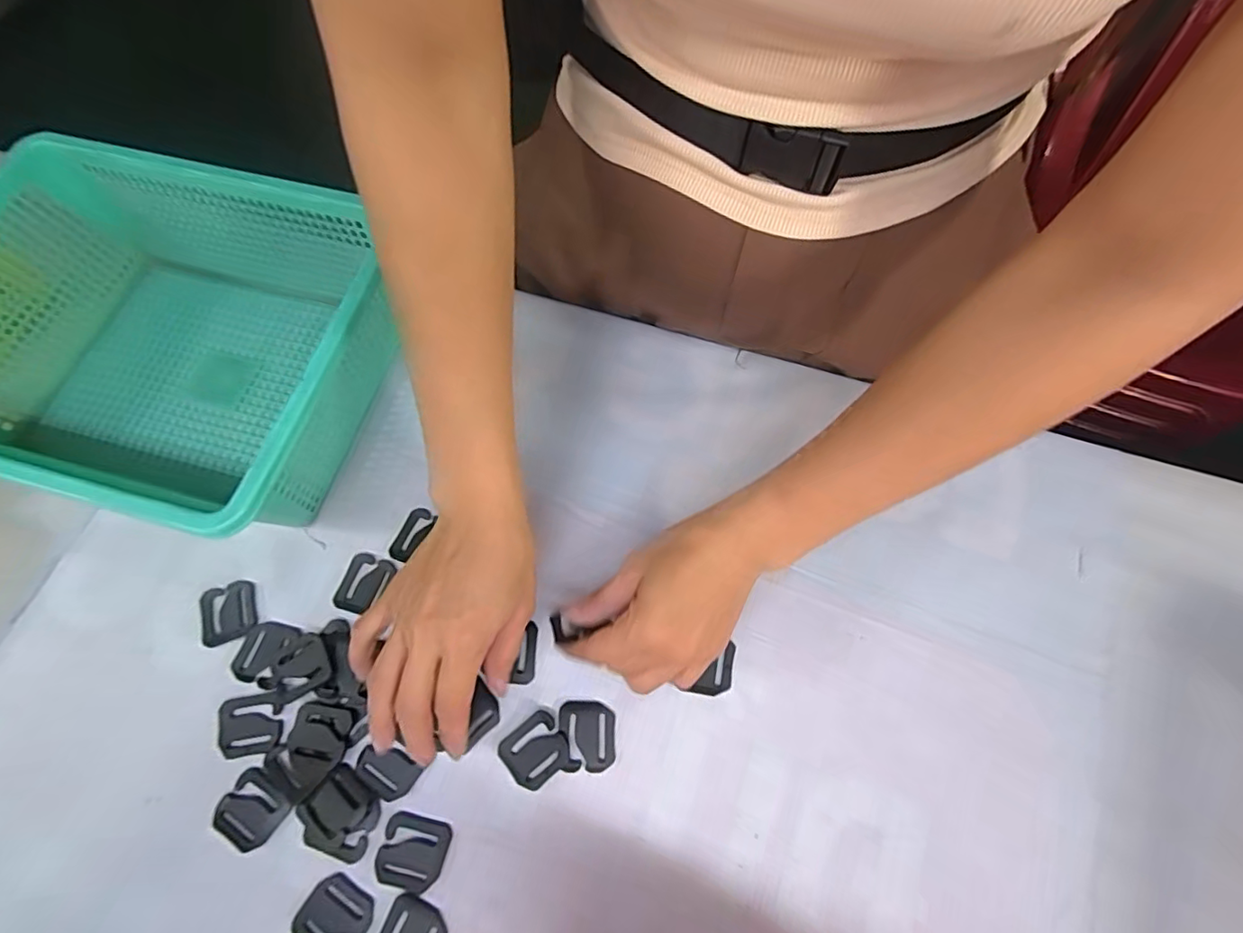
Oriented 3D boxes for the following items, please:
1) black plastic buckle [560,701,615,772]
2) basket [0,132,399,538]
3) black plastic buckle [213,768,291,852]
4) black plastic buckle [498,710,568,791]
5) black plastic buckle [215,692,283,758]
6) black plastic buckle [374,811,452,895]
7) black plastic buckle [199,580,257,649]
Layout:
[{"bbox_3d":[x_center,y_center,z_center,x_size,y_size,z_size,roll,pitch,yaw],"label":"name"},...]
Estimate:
[{"bbox_3d":[-0.021,0.166,0.336,0.035,0.005,0.038,1,68,1],"label":"black plastic buckle"},{"bbox_3d":[-0.319,-0.085,0.391,0.300,0.103,0.237,14,69,6],"label":"basket"},{"bbox_3d":[-0.222,0.204,0.327,0.037,0.010,0.039,33,72,13],"label":"black plastic buckle"},{"bbox_3d":[-0.053,0.174,0.334,0.038,0.006,0.035,-40,73,-14],"label":"black plastic buckle"},{"bbox_3d":[-0.233,0.163,0.344,0.039,0.007,0.035,-8,68,-2],"label":"black plastic buckle"},{"bbox_3d":[-0.122,0.225,0.318,0.038,0.004,0.036,14,69,6],"label":"black plastic buckle"},{"bbox_3d":[-0.267,0.098,0.370,0.036,0.004,0.038,-23,70,-8],"label":"black plastic buckle"}]

